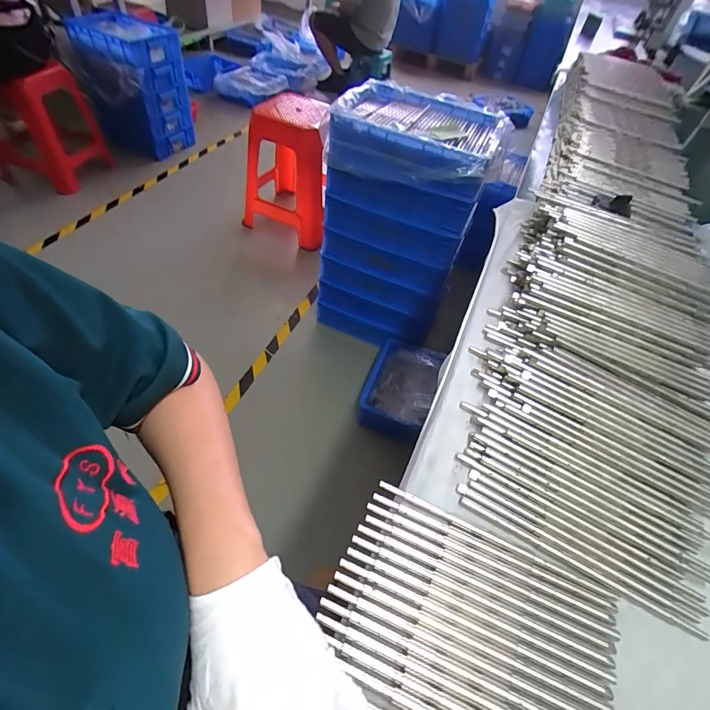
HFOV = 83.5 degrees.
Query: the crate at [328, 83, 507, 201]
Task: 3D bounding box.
[{"bbox_3d":[0.188,-0.585,1.087,0.432,0.138,0.353,20,50,14],"label":"crate"}]

